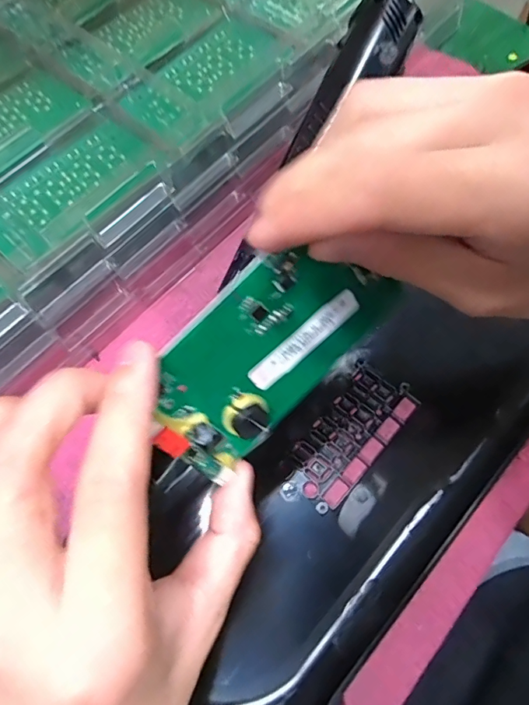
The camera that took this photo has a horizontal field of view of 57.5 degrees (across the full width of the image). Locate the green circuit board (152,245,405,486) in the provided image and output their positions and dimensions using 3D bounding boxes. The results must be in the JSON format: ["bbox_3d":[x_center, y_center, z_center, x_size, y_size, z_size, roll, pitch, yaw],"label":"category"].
[{"bbox_3d":[0.003,0.000,0.174,0.096,0.062,0.010,-45,40,0],"label":"green circuit board"}]

